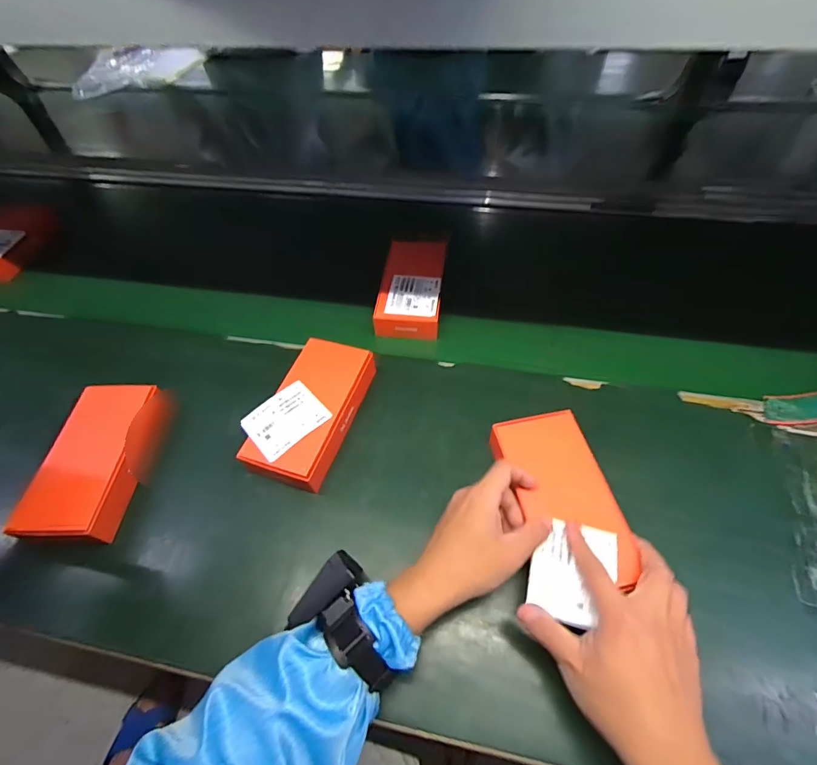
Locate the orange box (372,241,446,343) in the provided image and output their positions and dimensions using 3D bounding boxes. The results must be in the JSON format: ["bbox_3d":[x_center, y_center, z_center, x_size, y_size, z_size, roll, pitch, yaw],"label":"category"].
[{"bbox_3d":[0.005,-0.155,0.638,0.094,0.045,0.192,5,53,6],"label":"orange box"}]

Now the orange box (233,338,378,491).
[{"bbox_3d":[-0.116,0.026,0.502,0.105,0.039,0.198,16,55,14],"label":"orange box"}]

